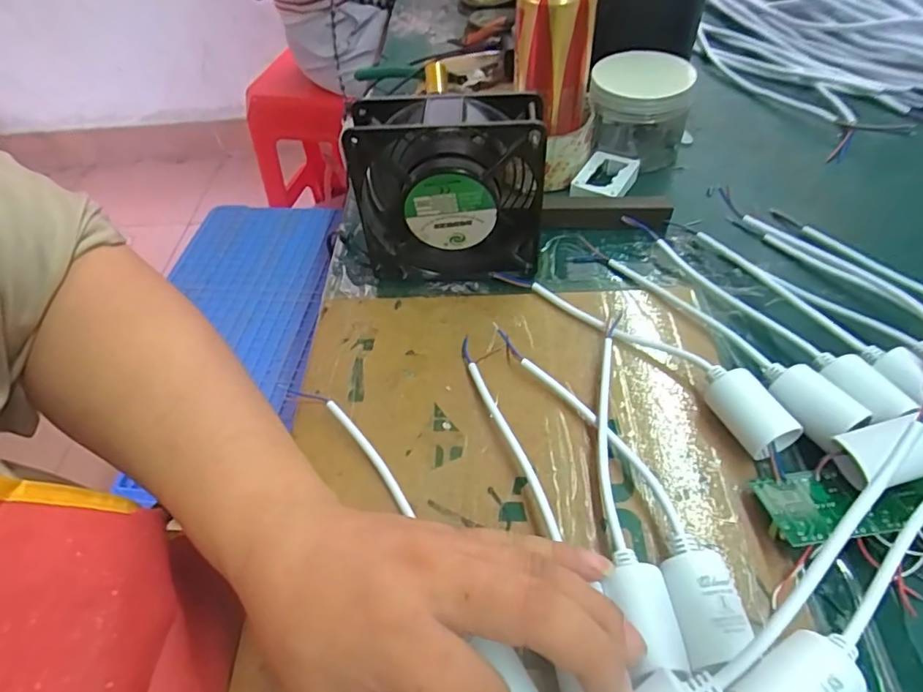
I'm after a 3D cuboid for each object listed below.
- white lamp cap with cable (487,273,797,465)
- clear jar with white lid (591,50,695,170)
[{"bbox_3d":[0.104,-0.006,0.338,0.029,0.030,0.204,-33,55,-21],"label":"white lamp cap with cable"},{"bbox_3d":[0.151,-0.199,0.472,0.080,0.070,0.076,-3,50,3],"label":"clear jar with white lid"}]

